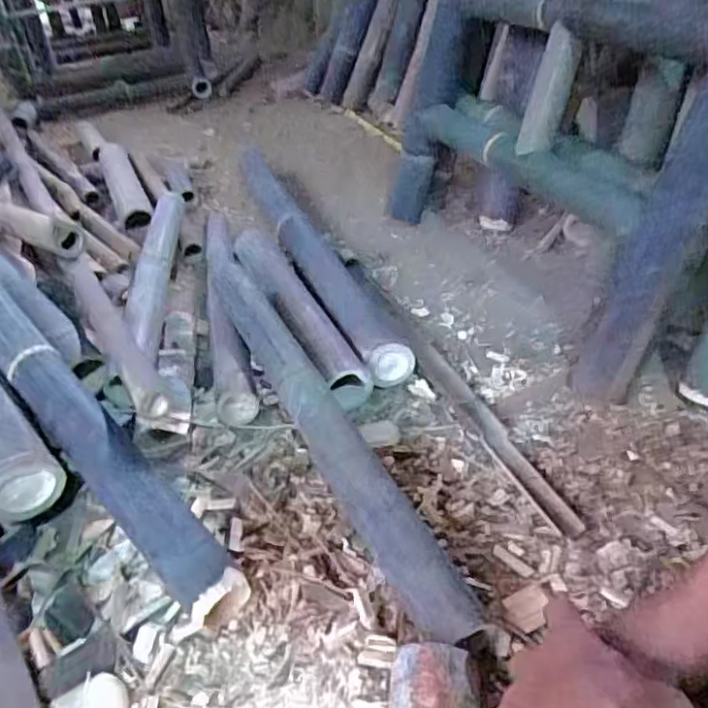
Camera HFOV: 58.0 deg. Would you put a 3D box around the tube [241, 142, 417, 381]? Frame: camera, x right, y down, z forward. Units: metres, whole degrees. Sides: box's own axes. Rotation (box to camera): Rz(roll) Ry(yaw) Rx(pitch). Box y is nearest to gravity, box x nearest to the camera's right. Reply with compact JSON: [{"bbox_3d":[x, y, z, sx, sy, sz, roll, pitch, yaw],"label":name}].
[{"bbox_3d":[-0.110,-0.253,1.287,0.089,0.089,1.011,-15,35,-14],"label":"tube"}]

